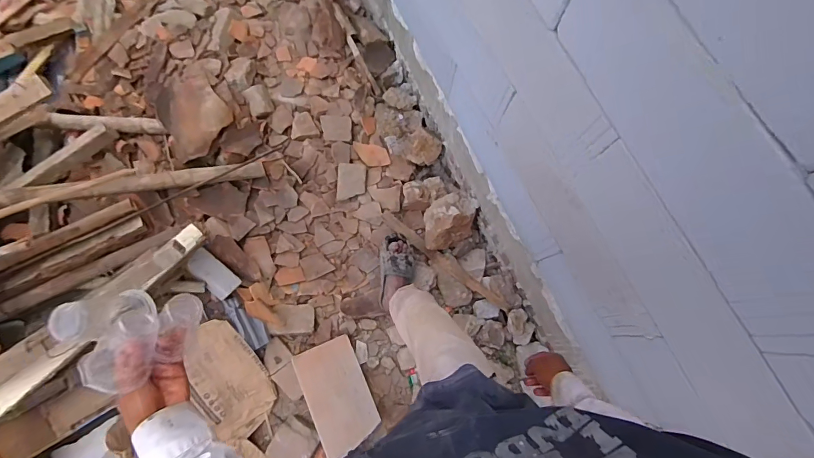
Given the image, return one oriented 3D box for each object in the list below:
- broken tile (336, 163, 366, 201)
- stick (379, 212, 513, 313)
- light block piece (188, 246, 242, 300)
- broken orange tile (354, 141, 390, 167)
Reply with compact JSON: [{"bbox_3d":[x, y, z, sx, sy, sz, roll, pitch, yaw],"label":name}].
[{"bbox_3d":[-0.215,-0.182,1.576,0.106,0.015,0.140,4,95,-5],"label":"broken tile"},{"bbox_3d":[0.135,0.120,1.513,0.570,0.044,0.060,37,79,7],"label":"stick"},{"bbox_3d":[-0.666,0.156,1.392,0.181,0.043,0.094,45,62,-8],"label":"light block piece"},{"bbox_3d":[-0.140,-0.293,1.608,0.146,0.032,0.084,6,77,0],"label":"broken orange tile"}]

